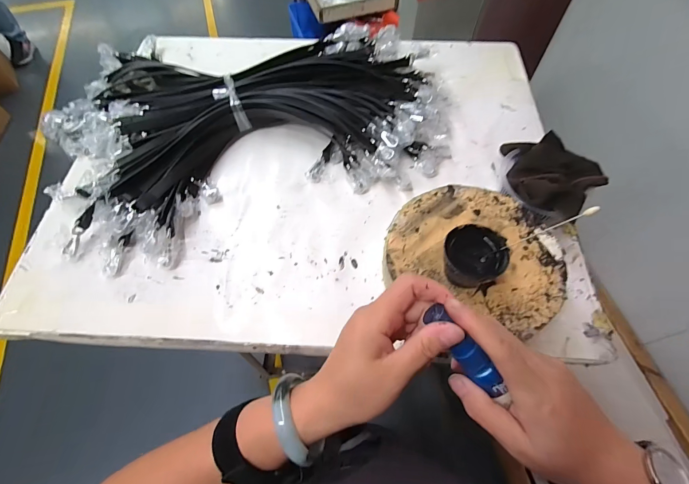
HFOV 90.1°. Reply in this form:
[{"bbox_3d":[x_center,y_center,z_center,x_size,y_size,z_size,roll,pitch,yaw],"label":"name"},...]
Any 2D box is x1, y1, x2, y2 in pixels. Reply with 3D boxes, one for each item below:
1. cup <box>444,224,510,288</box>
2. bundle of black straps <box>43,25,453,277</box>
[{"bbox_3d":[0.133,0.019,0.365,0.062,0.044,0.060,0,60,0],"label":"cup"},{"bbox_3d":[-0.153,-0.220,0.565,0.623,0.072,0.436,-19,62,-11],"label":"bundle of black straps"}]

